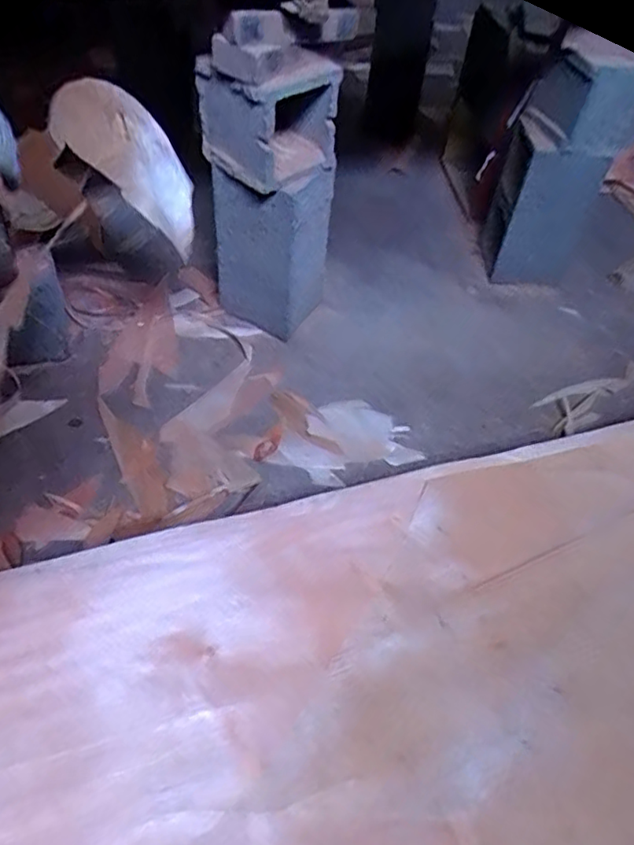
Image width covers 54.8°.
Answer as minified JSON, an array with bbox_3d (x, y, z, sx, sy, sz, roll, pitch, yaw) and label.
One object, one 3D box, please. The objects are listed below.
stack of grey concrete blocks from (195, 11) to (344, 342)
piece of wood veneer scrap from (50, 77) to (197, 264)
[{"bbox_3d":[-0.094,-0.495,1.263,0.238,0.656,0.199,31,57,19],"label":"stack of grey concrete blocks"},{"bbox_3d":[-0.306,-0.426,0.973,0.118,0.094,0.342,-39,86,-32],"label":"piece of wood veneer scrap"}]

